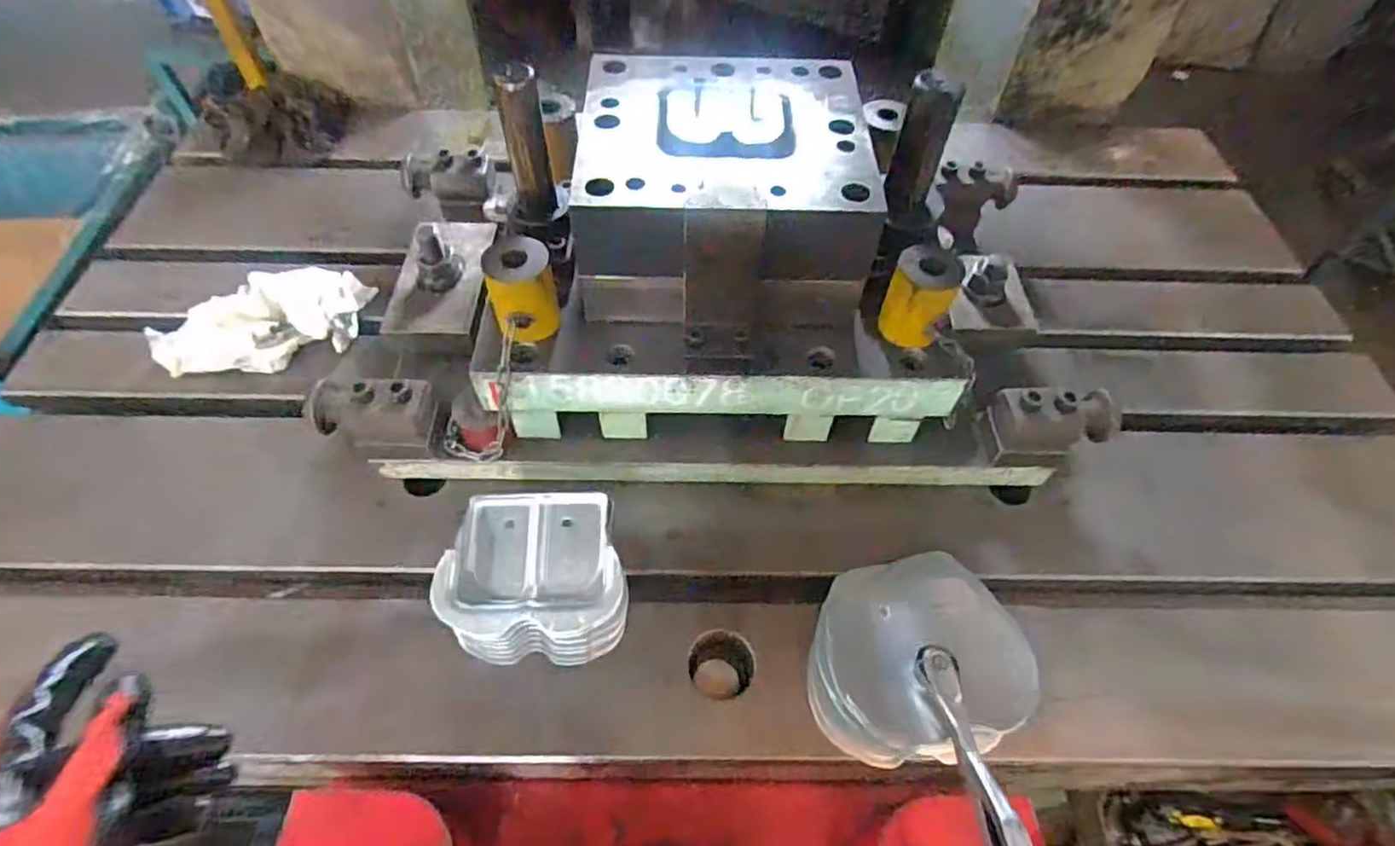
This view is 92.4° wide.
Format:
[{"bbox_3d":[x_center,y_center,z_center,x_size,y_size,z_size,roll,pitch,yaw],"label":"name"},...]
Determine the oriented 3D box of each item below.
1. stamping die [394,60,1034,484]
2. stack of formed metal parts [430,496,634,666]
[{"bbox_3d":[0.023,-0.122,0.585,0.455,0.254,0.268,1,55,-1],"label":"stamping die"},{"bbox_3d":[-0.114,0.123,0.500,0.124,0.106,0.113,0,55,-1],"label":"stack of formed metal parts"}]

